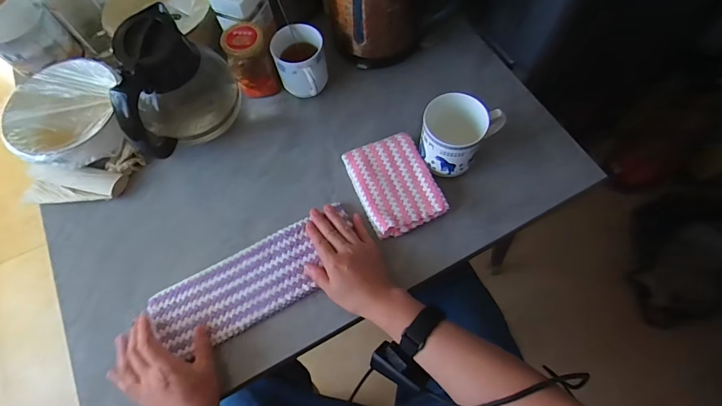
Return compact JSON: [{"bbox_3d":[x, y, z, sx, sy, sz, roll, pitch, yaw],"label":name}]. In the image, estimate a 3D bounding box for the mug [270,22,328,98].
[{"bbox_3d":[-0.094,-0.214,0.607,0.075,0.097,0.102,-11,67,-1],"label":"mug"}]

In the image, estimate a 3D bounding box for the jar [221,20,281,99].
[{"bbox_3d":[-0.175,-0.227,0.614,0.063,0.109,0.066,-1,67,3],"label":"jar"}]

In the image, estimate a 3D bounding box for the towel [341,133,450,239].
[{"bbox_3d":[0.048,-0.028,0.554,0.107,0.028,0.142,-22,68,-6],"label":"towel"}]

